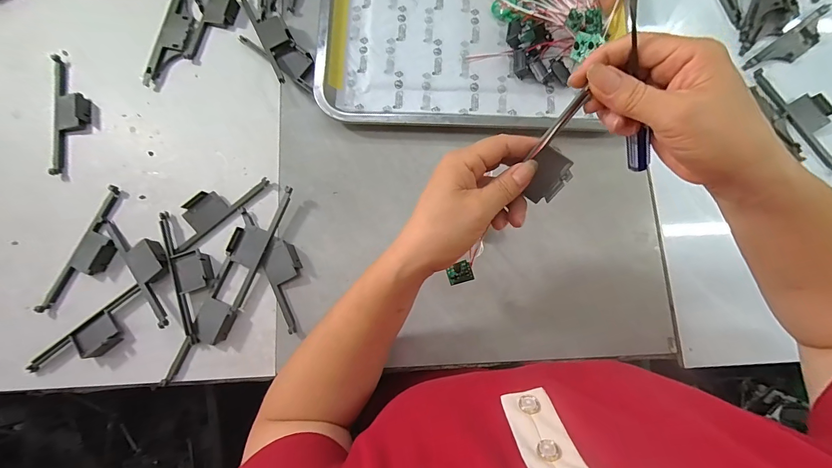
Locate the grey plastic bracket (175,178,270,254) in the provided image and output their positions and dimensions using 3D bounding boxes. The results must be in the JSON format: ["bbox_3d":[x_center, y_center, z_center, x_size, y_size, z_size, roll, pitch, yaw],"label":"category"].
[{"bbox_3d":[-0.212,-0.031,0.378,0.113,0.011,0.037,-41,82,-7],"label":"grey plastic bracket"}]

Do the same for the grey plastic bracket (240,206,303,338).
[{"bbox_3d":[-0.140,0.030,0.372,0.037,0.006,0.138,-24,80,-4],"label":"grey plastic bracket"}]

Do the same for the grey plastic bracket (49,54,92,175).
[{"bbox_3d":[-0.384,-0.137,0.400,0.038,0.009,0.141,-9,79,-2],"label":"grey plastic bracket"}]

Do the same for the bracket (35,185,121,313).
[{"bbox_3d":[-0.334,0.019,0.366,0.044,0.013,0.138,26,80,5],"label":"bracket"}]

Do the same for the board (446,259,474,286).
[{"bbox_3d":[0.039,0.035,0.322,0.028,0.004,0.018,-24,81,41],"label":"board"}]

